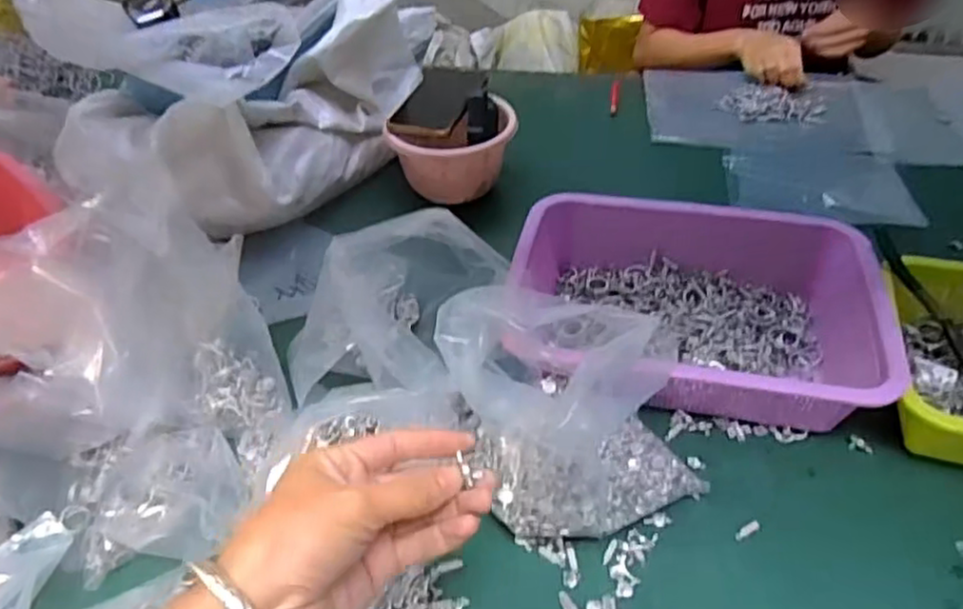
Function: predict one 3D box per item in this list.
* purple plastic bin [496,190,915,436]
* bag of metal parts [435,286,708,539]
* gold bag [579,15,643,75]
[{"bbox_3d":[0.187,-0.008,0.614,0.307,0.075,0.223,14,45,16],"label":"purple plastic bin"},{"bbox_3d":[0.067,0.075,0.481,0.154,0.146,0.123,-15,44,-14],"label":"bag of metal parts"},{"bbox_3d":[0.275,-0.559,1.485,0.136,0.114,0.021,8,30,26],"label":"gold bag"}]

